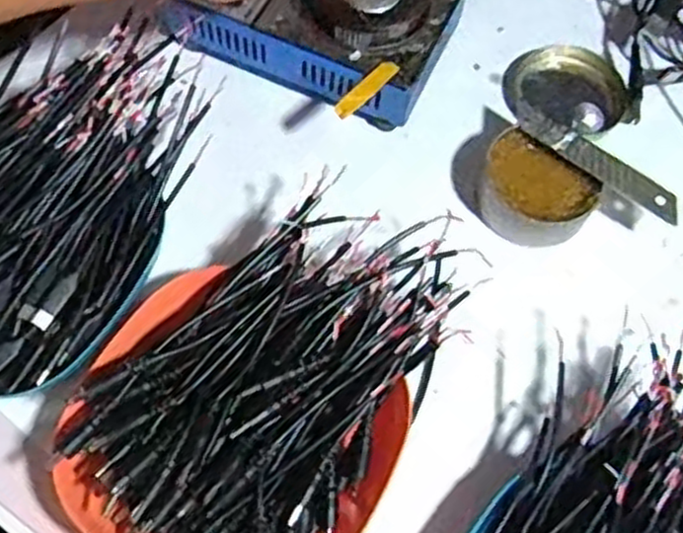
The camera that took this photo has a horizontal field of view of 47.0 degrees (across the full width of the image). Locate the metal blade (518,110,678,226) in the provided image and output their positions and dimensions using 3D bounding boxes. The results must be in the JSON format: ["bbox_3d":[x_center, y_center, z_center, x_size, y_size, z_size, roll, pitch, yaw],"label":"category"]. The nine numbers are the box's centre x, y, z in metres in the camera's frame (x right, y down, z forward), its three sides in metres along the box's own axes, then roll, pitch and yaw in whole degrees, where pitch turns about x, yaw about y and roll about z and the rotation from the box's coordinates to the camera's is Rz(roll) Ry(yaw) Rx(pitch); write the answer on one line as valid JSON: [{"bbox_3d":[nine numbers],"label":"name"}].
[{"bbox_3d":[0.138,-0.055,0.419,0.093,0.005,0.018,37,69,14],"label":"metal blade"}]

